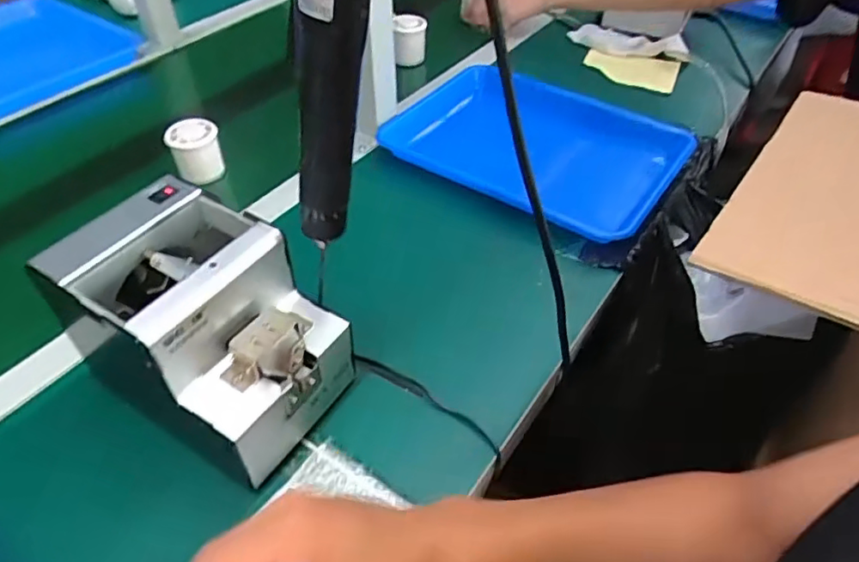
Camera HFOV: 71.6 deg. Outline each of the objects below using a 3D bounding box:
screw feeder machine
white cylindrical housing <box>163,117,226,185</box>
[{"bbox_3d":[-0.164,0.037,0.454,0.170,0.143,0.118,26,51,21],"label":"screw feeder machine"},{"bbox_3d":[-0.276,-0.153,0.706,0.056,0.057,0.056,1,47,-1],"label":"white cylindrical housing"}]

